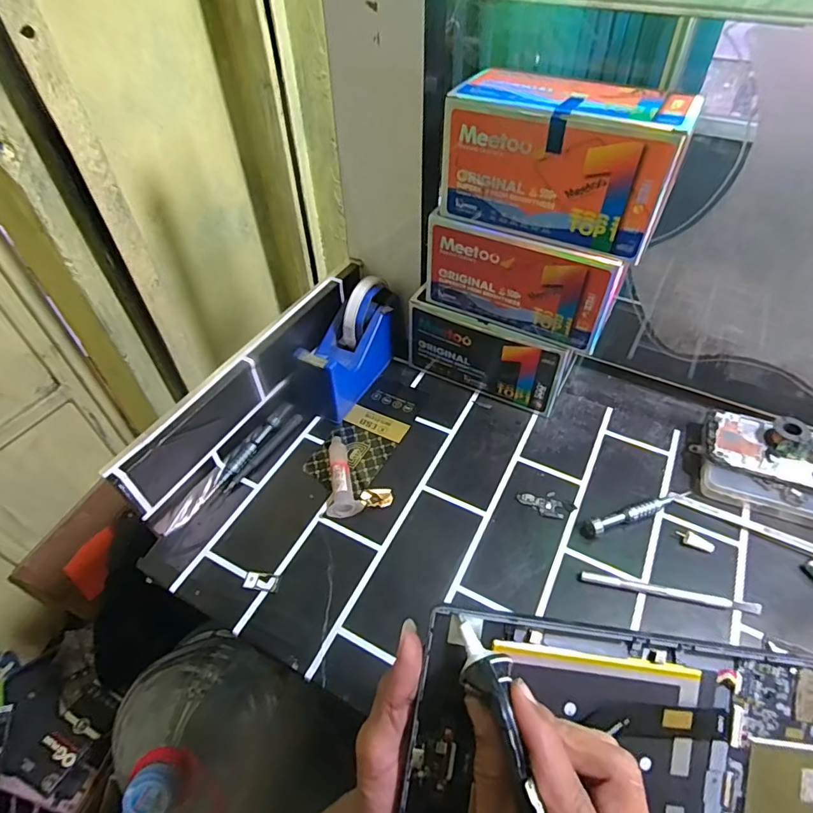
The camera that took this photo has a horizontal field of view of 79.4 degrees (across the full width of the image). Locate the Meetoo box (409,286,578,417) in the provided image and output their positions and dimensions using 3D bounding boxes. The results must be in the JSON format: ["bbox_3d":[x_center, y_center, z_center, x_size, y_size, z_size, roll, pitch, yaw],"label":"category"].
[{"bbox_3d":[0.092,-0.065,0.542,0.177,0.094,0.060,22,52,19],"label":"Meetoo box"}]

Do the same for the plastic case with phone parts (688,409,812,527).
[{"bbox_3d":[0.371,0.059,0.452,0.176,0.039,0.090,18,51,17],"label":"plastic case with phone parts"}]

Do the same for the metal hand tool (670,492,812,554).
[{"bbox_3d":[0.316,0.109,0.440,0.143,0.007,0.012,21,52,19],"label":"metal hand tool"}]

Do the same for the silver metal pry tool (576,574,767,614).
[{"bbox_3d":[0.216,0.153,0.405,0.138,0.008,0.010,8,49,8],"label":"silver metal pry tool"}]

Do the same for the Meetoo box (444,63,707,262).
[{"bbox_3d":[0.124,-0.198,0.397,0.178,0.098,0.072,23,53,20],"label":"Meetoo box"}]

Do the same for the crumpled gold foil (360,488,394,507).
[{"bbox_3d":[-0.028,0.087,0.467,0.030,0.009,0.019,-8,49,-5],"label":"crumpled gold foil"}]

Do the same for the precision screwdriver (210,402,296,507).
[{"bbox_3d":[-0.159,0.041,0.503,0.015,0.008,0.130,19,52,18],"label":"precision screwdriver"}]

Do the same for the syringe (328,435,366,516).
[{"bbox_3d":[-0.065,0.065,0.477,0.031,0.018,0.088,-10,49,-7],"label":"syringe"}]

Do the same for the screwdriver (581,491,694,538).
[{"bbox_3d":[0.214,0.095,0.448,0.114,0.014,0.015,-14,50,-11],"label":"screwdriver"}]

